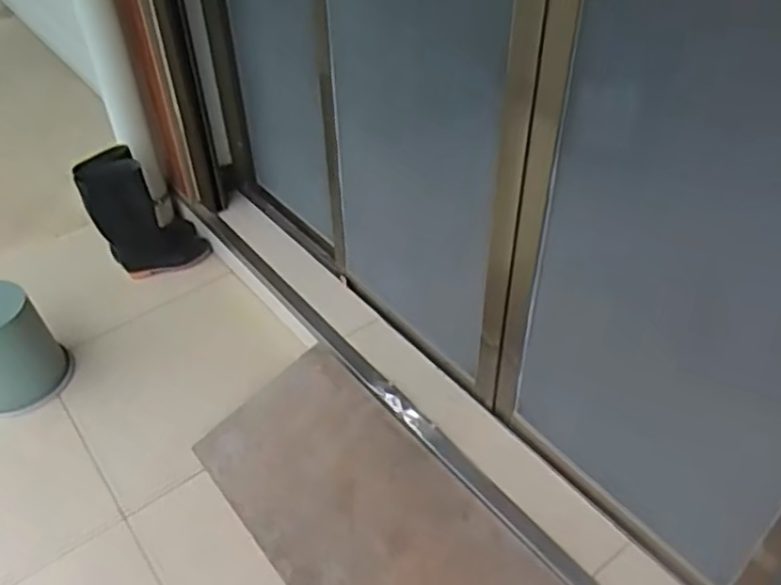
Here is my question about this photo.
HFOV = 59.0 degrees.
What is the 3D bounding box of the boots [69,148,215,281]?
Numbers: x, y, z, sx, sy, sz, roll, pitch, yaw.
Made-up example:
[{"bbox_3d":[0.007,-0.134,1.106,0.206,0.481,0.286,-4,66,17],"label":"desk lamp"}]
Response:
[{"bbox_3d":[-0.637,-0.203,1.794,0.250,0.364,0.109,-28,49,-24],"label":"boots"}]

